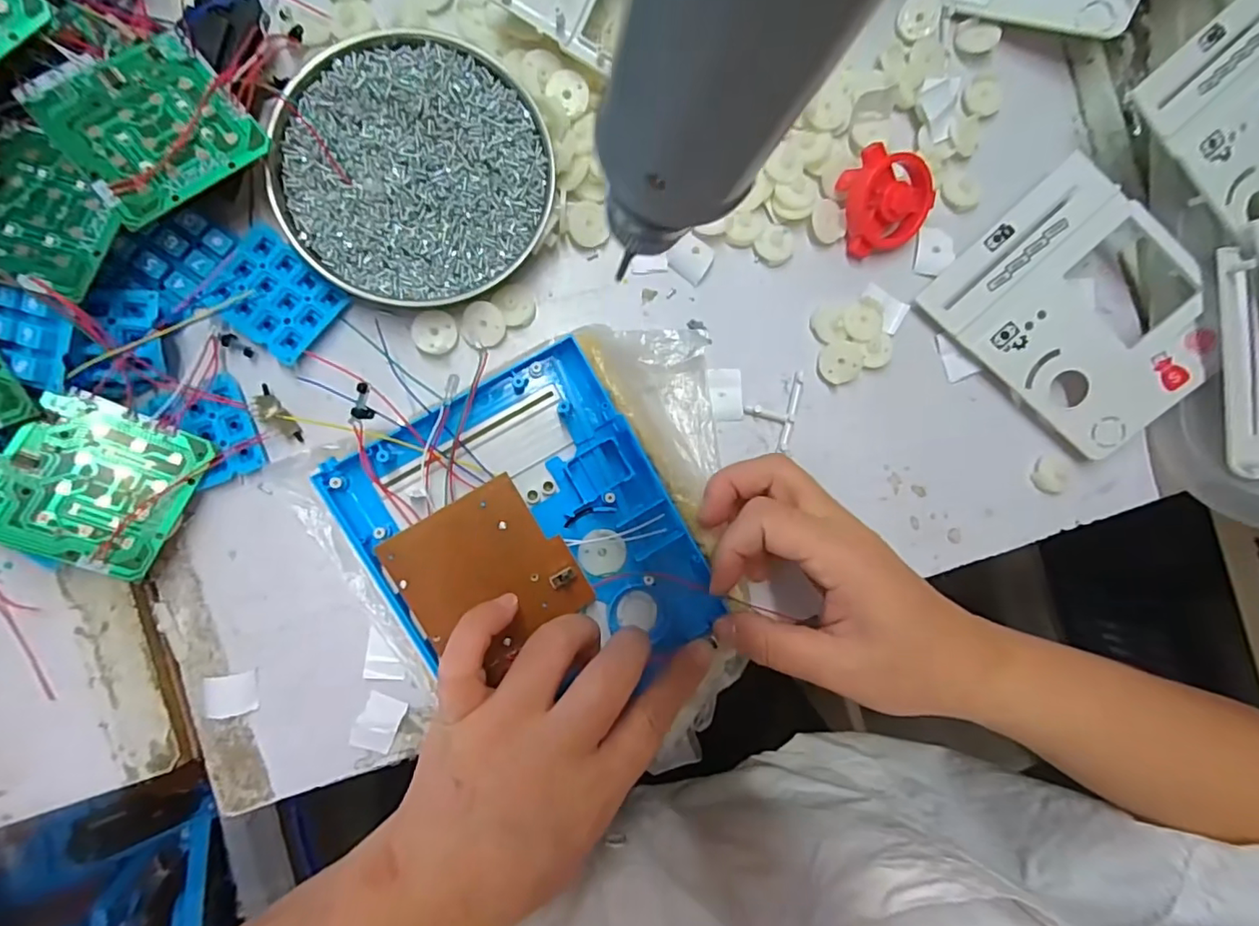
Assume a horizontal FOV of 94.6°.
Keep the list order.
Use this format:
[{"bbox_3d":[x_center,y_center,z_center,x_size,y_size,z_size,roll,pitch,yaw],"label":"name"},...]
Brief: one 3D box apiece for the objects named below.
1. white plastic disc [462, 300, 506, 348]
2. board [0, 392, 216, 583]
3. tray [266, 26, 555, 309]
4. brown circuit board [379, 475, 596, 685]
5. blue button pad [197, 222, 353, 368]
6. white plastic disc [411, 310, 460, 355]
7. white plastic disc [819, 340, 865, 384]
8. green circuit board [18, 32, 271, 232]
[{"bbox_3d":[-0.077,-0.074,0.308,0.022,0.005,0.023,0,89,-6],"label":"white plastic disc"},{"bbox_3d":[-0.247,0.009,0.266,0.073,0.006,0.072,29,75,-26],"label":"board"},{"bbox_3d":[-0.109,-0.150,0.299,0.132,0.015,0.132,-5,90,-6],"label":"tray"},{"bbox_3d":[-0.065,0.052,0.267,0.072,0.006,0.073,-32,92,-5],"label":"brown circuit board"},{"bbox_3d":[-0.183,-0.085,0.298,0.059,0.006,0.050,40,86,-4],"label":"blue button pad"},{"bbox_3d":[-0.103,-0.069,0.307,0.023,0.004,0.023,0,89,-6],"label":"white plastic disc"},{"bbox_3d":[0.120,-0.057,0.329,0.023,0.005,0.024,0,89,-6],"label":"white plastic disc"},{"bbox_3d":[-0.214,-0.152,0.260,0.070,0.005,0.067,-39,94,-11],"label":"green circuit board"}]

